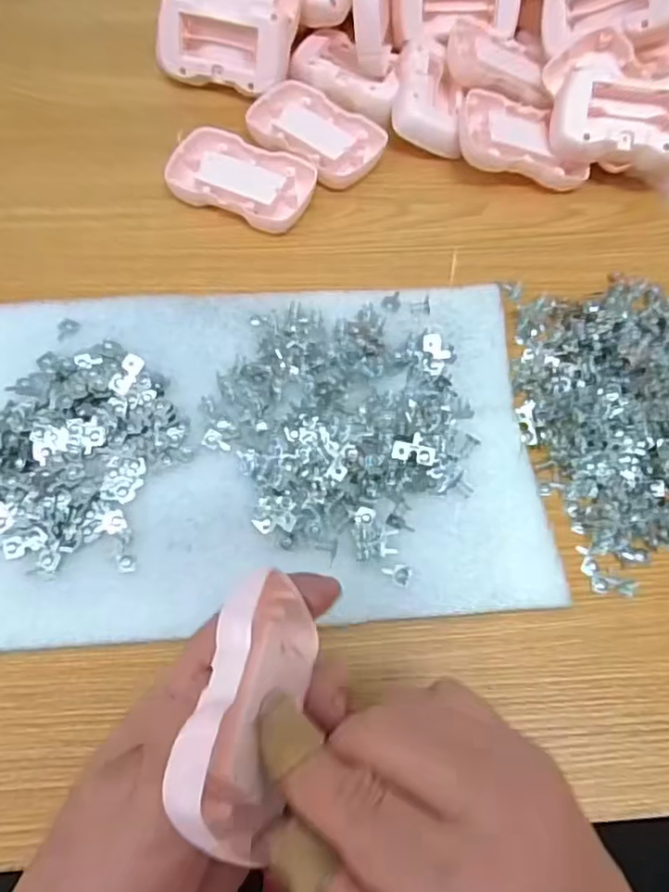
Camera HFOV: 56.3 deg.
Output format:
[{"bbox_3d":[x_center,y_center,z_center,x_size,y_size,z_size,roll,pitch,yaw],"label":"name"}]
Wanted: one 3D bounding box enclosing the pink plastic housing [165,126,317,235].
[{"bbox_3d":[-0.058,-0.166,0.390,0.085,0.018,0.054,22,66,7],"label":"pink plastic housing"}]

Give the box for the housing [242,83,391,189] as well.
[{"bbox_3d":[-0.013,-0.203,0.408,0.084,0.017,0.056,34,68,12],"label":"housing"}]

